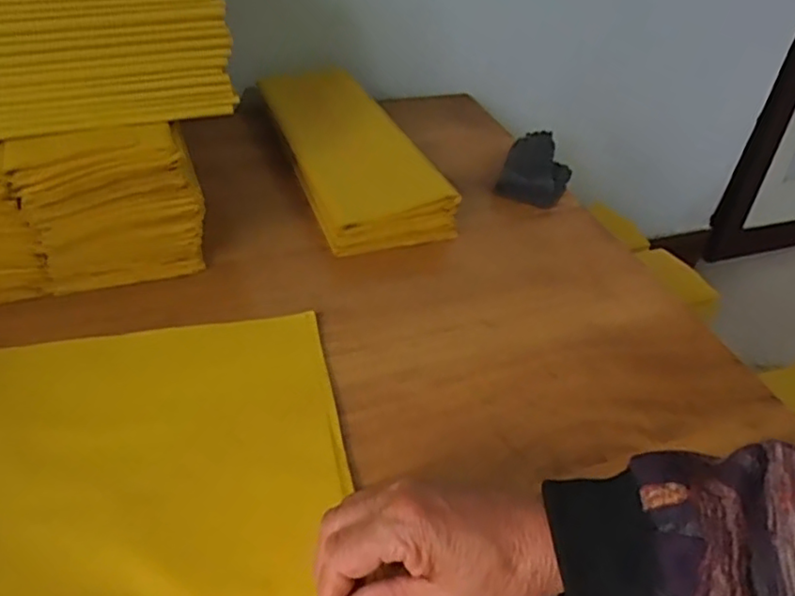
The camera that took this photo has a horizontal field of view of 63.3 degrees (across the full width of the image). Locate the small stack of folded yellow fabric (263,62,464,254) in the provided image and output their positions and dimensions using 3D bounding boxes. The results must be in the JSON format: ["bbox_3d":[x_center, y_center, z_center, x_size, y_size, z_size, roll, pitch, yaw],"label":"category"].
[{"bbox_3d":[-0.052,-0.162,0.705,0.136,0.056,0.307,-13,44,-21],"label":"small stack of folded yellow fabric"}]

